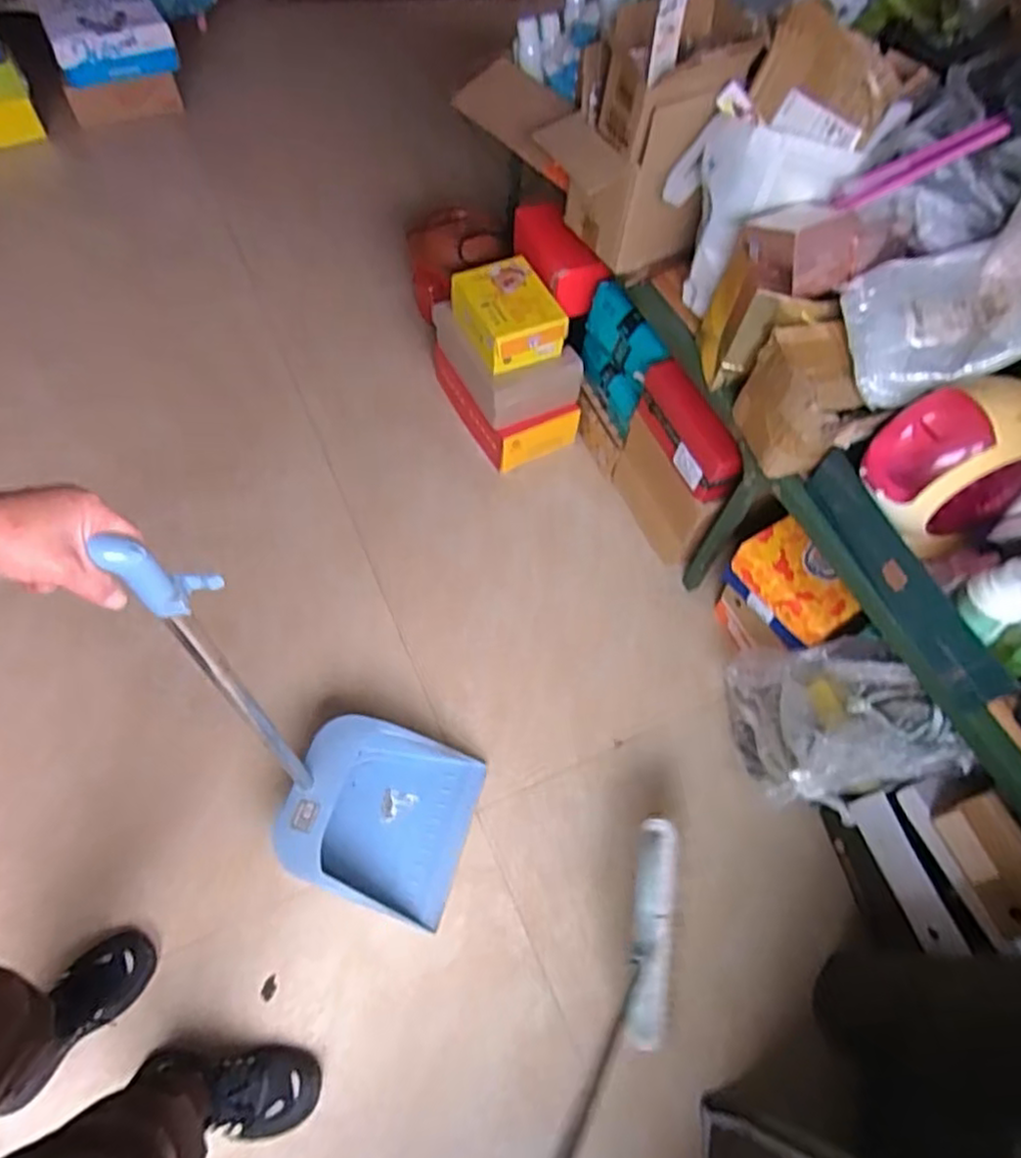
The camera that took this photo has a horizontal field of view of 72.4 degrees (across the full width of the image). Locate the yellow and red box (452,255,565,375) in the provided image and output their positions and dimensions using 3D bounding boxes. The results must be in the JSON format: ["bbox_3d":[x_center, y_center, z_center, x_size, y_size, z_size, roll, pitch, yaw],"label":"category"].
[{"bbox_3d":[-0.008,-0.519,1.374,0.169,0.101,0.205,-22,65,-15],"label":"yellow and red box"}]

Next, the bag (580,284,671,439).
[{"bbox_3d":[0.207,-0.421,1.365,0.061,0.242,0.213,-17,63,-12],"label":"bag"}]

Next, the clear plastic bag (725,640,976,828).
[{"bbox_3d":[0.479,0.200,1.067,0.175,0.296,0.268,-3,61,-5],"label":"clear plastic bag"}]

